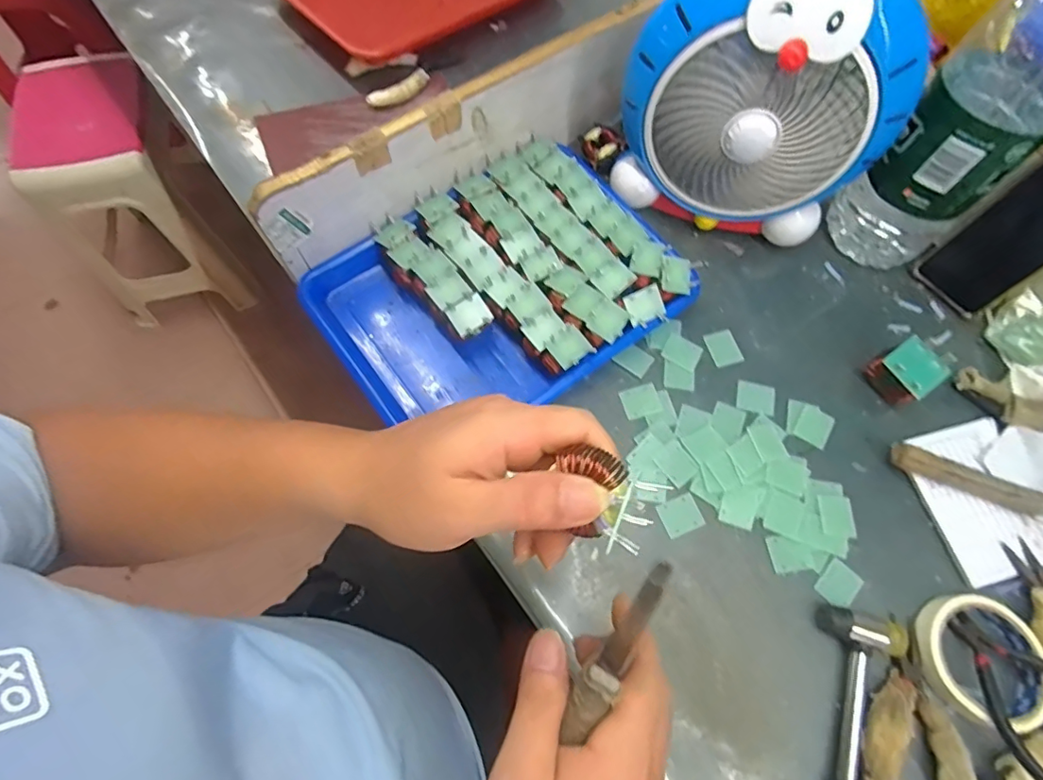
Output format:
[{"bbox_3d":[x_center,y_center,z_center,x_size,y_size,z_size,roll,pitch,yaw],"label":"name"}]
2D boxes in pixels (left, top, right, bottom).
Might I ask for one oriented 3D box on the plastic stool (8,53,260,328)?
[{"bbox_3d":[-0.861,-0.430,1.210,0.284,0.439,0.362,-17,69,-9],"label":"plastic stool"}]

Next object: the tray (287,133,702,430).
[{"bbox_3d":[-0.025,-0.097,0.528,0.310,0.059,0.246,-35,71,-14],"label":"tray"}]

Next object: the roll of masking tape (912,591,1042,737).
[{"bbox_3d":[0.362,0.212,0.418,0.091,0.017,0.096,0,67,-1],"label":"roll of masking tape"}]

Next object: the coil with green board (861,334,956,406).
[{"bbox_3d":[0.359,-0.017,0.503,0.054,0.046,0.050,-33,71,-14],"label":"coil with green board"}]

